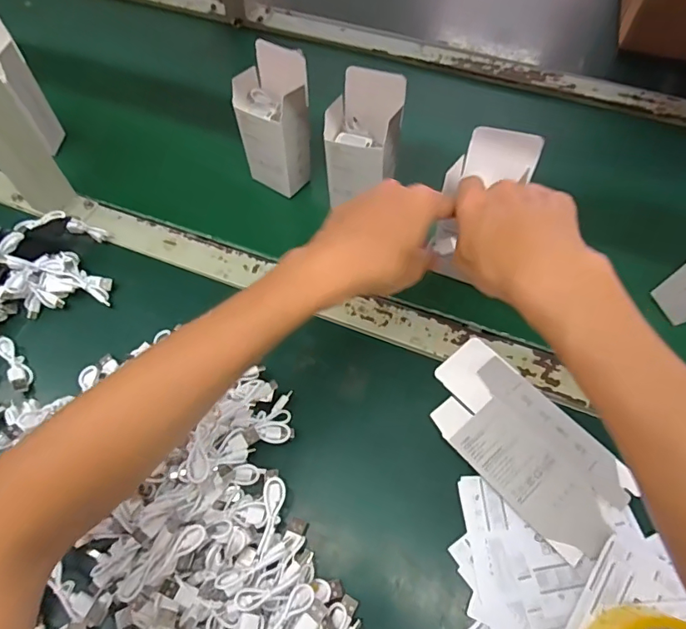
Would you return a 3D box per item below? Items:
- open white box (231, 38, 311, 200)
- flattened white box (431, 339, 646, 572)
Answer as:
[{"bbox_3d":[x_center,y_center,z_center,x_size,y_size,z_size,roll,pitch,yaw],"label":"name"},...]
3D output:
[{"bbox_3d":[-0.076,-0.213,0.542,0.070,0.145,0.053,24,64,14],"label":"open white box"},{"bbox_3d":[0.155,0.109,0.425,0.095,0.012,0.188,-36,64,-18],"label":"flattened white box"}]

